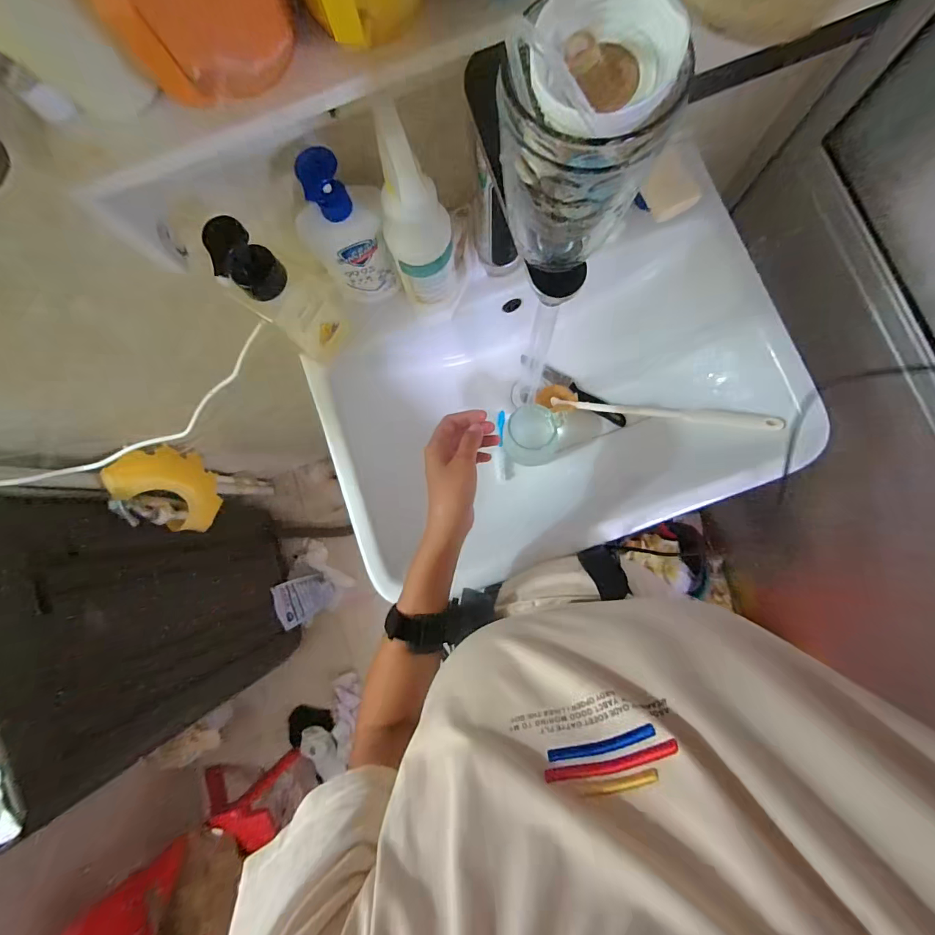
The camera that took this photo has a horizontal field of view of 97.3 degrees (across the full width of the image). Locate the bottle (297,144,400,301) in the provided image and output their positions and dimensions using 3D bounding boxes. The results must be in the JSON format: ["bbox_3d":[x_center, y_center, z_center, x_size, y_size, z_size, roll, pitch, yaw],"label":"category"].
[{"bbox_3d":[-0.127,-0.241,0.441,0.083,0.178,0.038,-14,82,1],"label":"bottle"}]

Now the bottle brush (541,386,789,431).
[{"bbox_3d":[0.259,-0.083,0.598,0.314,0.052,0.033,12,83,25],"label":"bottle brush"}]

